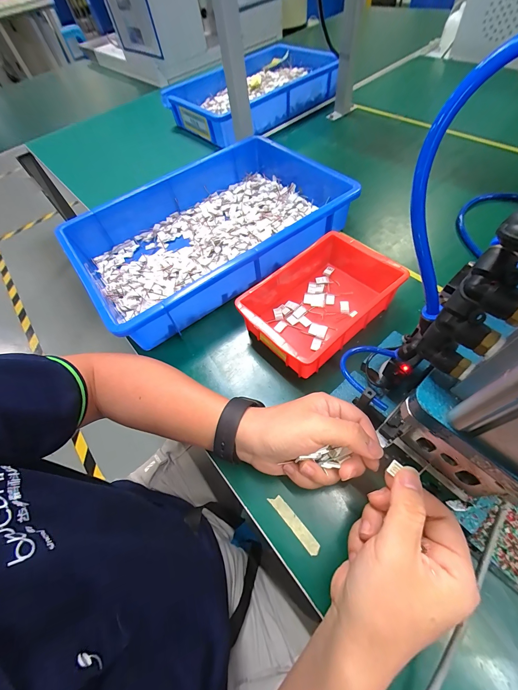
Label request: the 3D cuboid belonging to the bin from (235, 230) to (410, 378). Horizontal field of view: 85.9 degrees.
[{"bbox_3d":[0.092,-0.075,0.402,0.233,0.067,0.128,-38,62,-15],"label":"bin"}]

